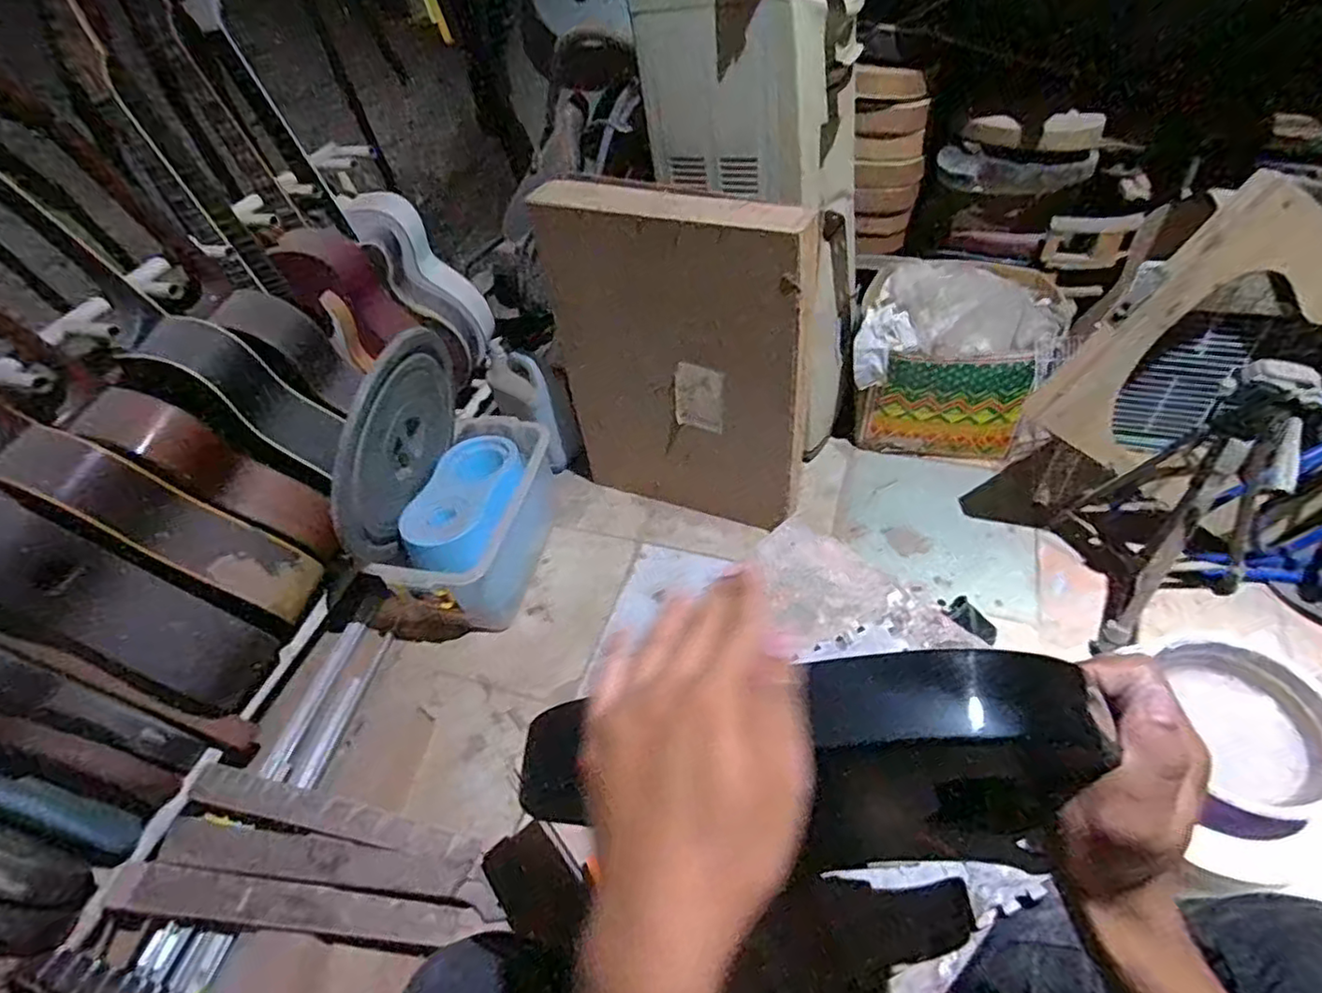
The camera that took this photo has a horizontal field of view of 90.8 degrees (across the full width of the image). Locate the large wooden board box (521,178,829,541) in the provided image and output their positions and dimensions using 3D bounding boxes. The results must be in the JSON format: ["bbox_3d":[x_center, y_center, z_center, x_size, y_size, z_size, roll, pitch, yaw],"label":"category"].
[{"bbox_3d":[0.028,-0.235,1.259,0.523,0.670,0.069,17,48,24],"label":"large wooden board box"}]

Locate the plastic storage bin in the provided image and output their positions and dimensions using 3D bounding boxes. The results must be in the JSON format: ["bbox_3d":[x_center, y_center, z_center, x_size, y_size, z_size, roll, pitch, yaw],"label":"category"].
[{"bbox_3d":[-0.395,0.051,1.409,0.254,0.225,0.482,10,50,14],"label":"plastic storage bin"}]

